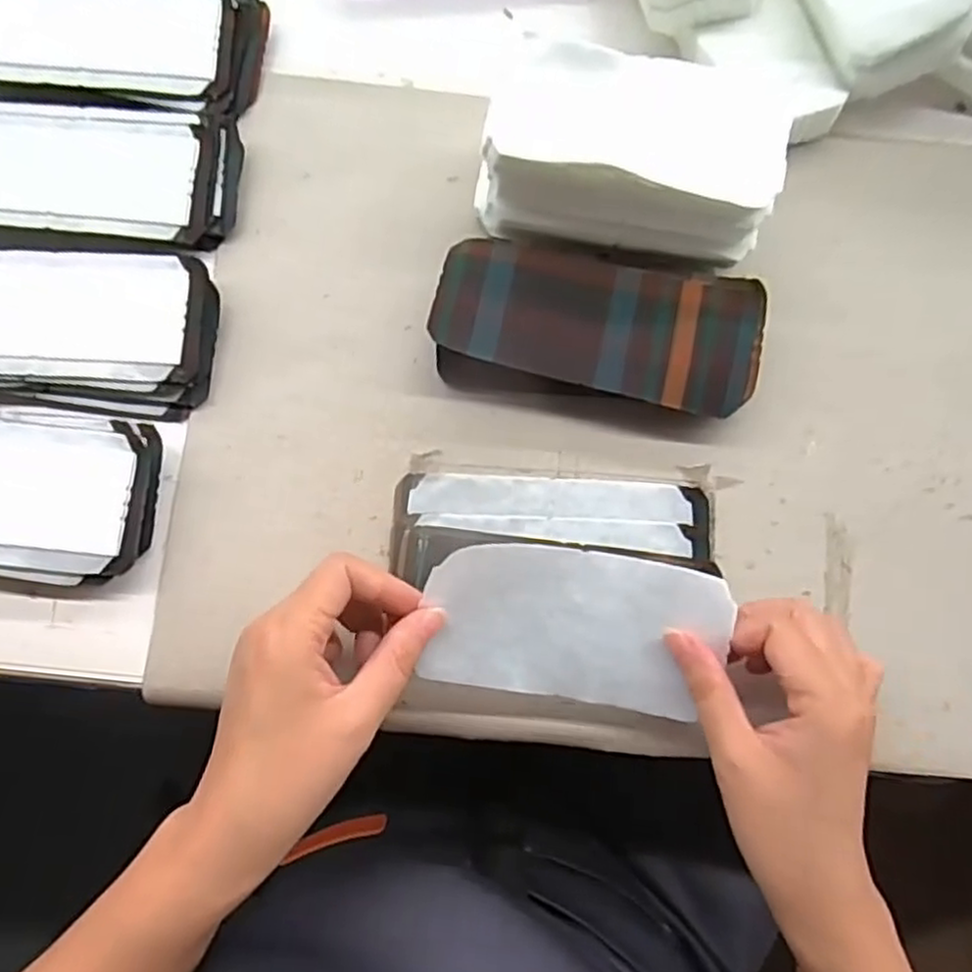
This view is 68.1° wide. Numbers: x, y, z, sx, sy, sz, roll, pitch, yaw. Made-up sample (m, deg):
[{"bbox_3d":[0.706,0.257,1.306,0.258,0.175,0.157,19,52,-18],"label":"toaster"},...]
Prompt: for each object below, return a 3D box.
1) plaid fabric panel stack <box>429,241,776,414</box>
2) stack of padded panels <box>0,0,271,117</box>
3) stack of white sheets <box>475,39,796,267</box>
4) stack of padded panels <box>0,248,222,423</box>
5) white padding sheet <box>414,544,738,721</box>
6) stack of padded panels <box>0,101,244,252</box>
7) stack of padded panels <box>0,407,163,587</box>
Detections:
[{"bbox_3d":[0.060,-0.086,0.392,0.170,0.031,0.078,10,78,1],"label":"plaid fabric panel stack"},{"bbox_3d":[-0.222,-0.270,0.428,0.176,0.023,0.088,6,78,0],"label":"stack of padded panels"},{"bbox_3d":[0.076,-0.170,0.392,0.152,0.071,0.090,8,78,0],"label":"stack of white sheets"},{"bbox_3d":[-0.232,-0.088,0.389,0.168,0.023,0.088,7,78,0],"label":"stack of padded panels"},{"bbox_3d":[0.041,0.066,0.332,0.132,0.016,0.069,9,93,-5],"label":"white padding sheet"},{"bbox_3d":[-0.231,-0.180,0.411,0.175,0.019,0.080,5,78,-1],"label":"stack of padded panels"},{"bbox_3d":[-0.259,0.000,0.371,0.175,0.025,0.085,8,78,0],"label":"stack of padded panels"}]

